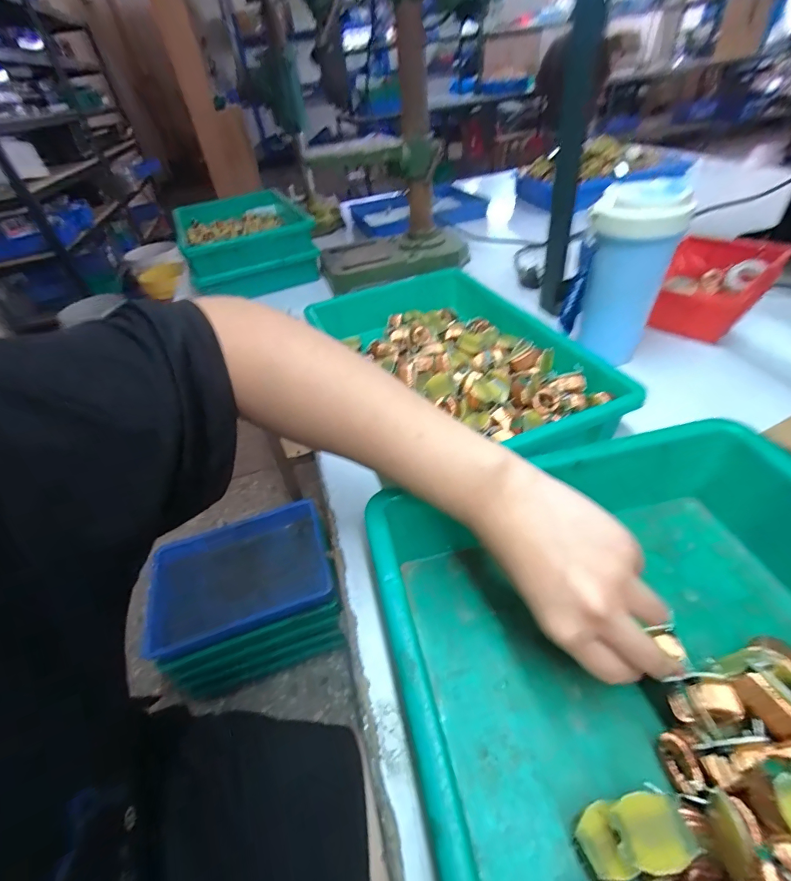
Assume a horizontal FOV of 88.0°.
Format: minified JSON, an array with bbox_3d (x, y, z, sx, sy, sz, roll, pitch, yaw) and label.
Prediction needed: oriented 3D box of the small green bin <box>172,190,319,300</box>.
[{"bbox_3d":[-0.333,-0.442,0.900,0.253,0.104,0.391,-18,43,-11],"label":"small green bin"}]

